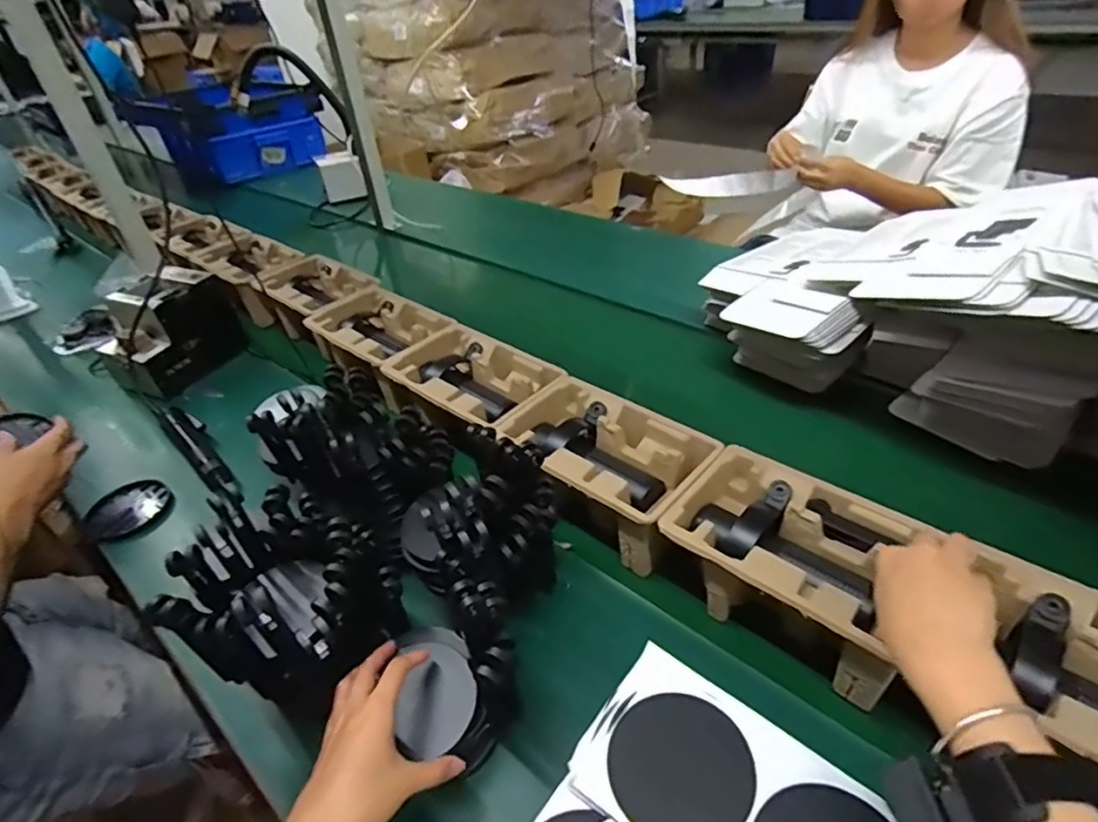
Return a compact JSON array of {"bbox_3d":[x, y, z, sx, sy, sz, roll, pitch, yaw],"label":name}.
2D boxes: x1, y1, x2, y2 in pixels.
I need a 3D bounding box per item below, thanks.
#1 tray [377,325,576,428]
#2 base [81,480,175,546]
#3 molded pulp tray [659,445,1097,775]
[{"bbox_3d":[-0.107,-0.039,0.819,0.239,0.054,0.150,28,48,33],"label":"tray"},{"bbox_3d":[-0.551,0.131,0.790,0.100,0.026,0.095,-2,39,2],"label":"base"},{"bbox_3d":[0.316,0.183,0.502,0.434,0.102,0.148,24,46,33],"label":"molded pulp tray"}]

